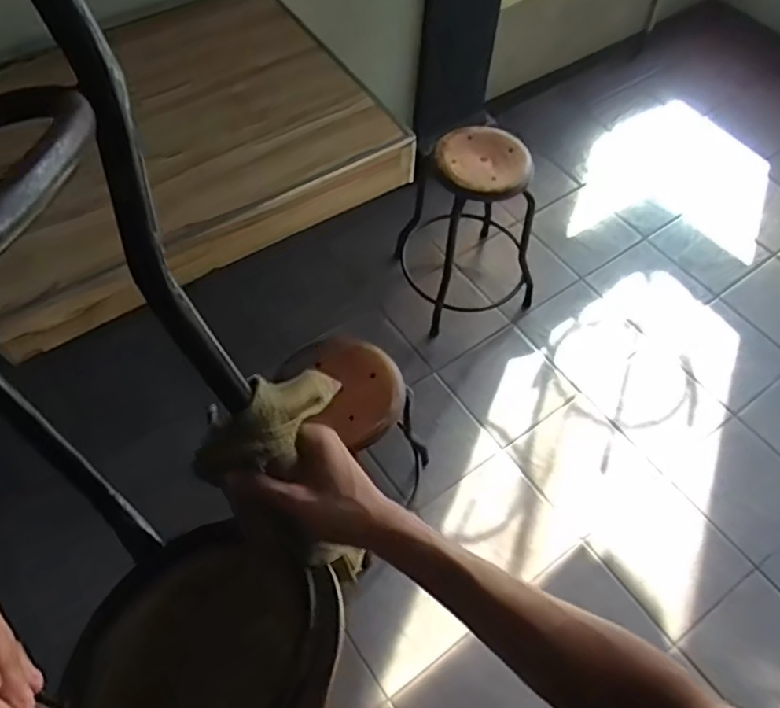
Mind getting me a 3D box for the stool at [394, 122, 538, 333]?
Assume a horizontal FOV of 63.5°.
[{"bbox_3d":[0.217,-0.358,1.692,0.344,0.505,0.312,-16,60,-12],"label":"stool"}]

